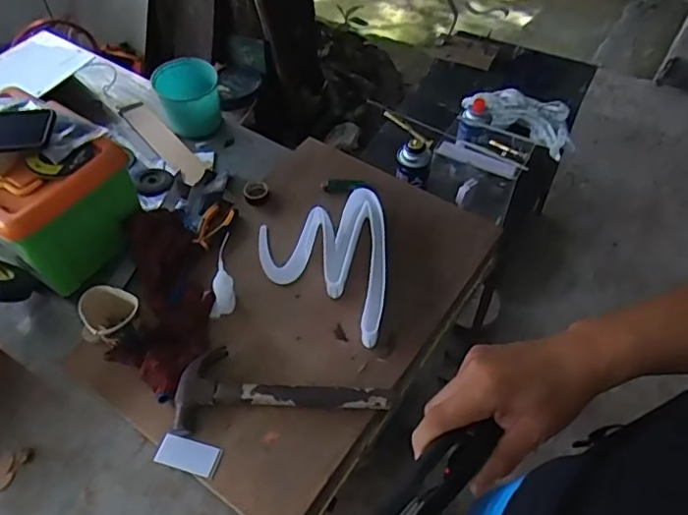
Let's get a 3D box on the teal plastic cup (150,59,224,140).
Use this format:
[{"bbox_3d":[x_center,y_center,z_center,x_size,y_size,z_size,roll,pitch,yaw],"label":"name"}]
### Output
[{"bbox_3d":[-0.299,-0.300,1.114,0.115,0.123,0.122,0,53,0],"label":"teal plastic cup"}]

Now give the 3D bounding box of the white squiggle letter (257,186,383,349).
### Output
[{"bbox_3d":[-0.038,0.010,0.902,0.206,0.045,0.282,1,53,0],"label":"white squiggle letter"}]

